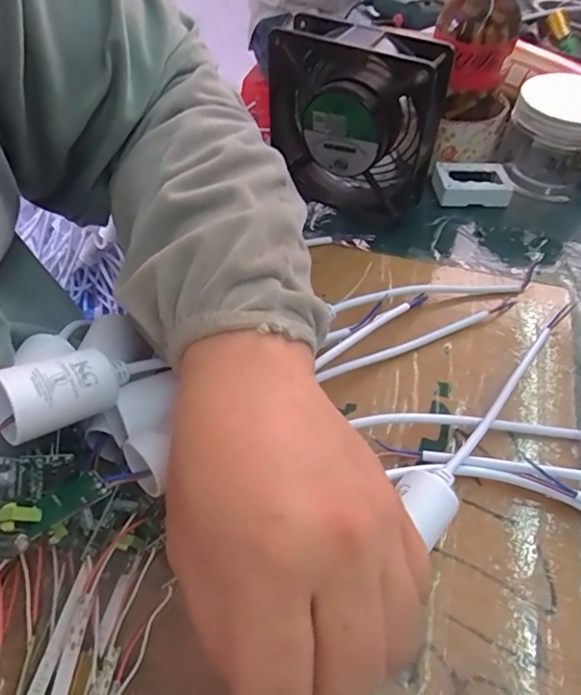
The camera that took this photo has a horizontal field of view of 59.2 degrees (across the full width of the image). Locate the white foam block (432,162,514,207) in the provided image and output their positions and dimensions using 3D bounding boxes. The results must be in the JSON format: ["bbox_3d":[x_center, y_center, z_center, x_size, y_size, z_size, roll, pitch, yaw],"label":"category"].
[{"bbox_3d":[0.149,-0.133,0.420,0.058,0.020,0.039,1,50,1],"label":"white foam block"}]

